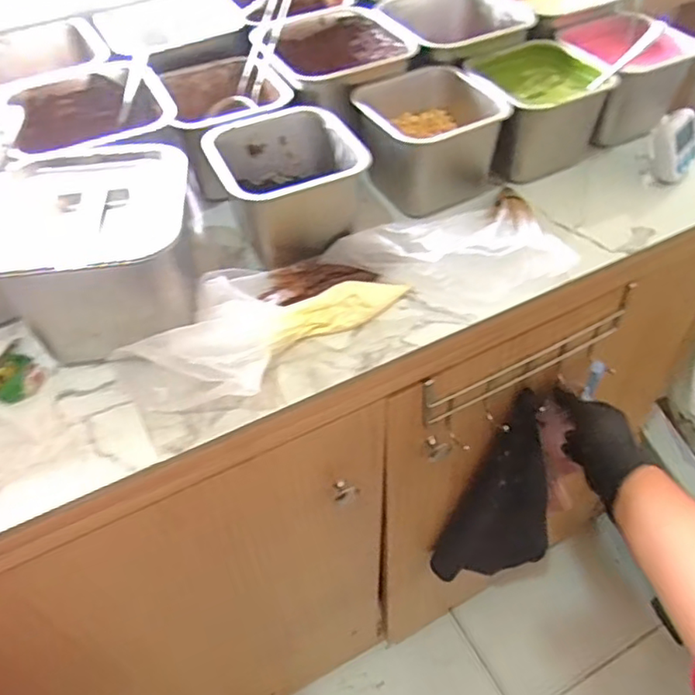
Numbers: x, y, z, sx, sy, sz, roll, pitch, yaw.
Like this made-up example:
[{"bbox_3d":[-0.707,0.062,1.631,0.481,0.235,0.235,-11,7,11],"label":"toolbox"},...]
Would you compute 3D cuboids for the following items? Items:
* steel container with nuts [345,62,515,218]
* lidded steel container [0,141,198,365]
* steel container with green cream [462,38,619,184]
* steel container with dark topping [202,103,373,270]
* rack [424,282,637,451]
[{"bbox_3d":[0.075,-0.204,0.596,0.122,0.093,0.106,-19,50,-16],"label":"steel container with nuts"},{"bbox_3d":[-0.187,-0.066,0.475,0.136,0.119,0.133,-6,48,-4],"label":"lidded steel container"},{"bbox_3d":[0.183,-0.251,0.636,0.128,0.095,0.129,-22,51,-18],"label":"steel container with green cream"},{"bbox_3d":[-0.056,-0.145,0.546,0.119,0.089,0.109,-22,51,-17],"label":"steel container with dark topping"},{"bbox_3d":[0.187,0.029,0.608,0.247,0.115,0.030,-22,51,-17],"label":"rack"}]

